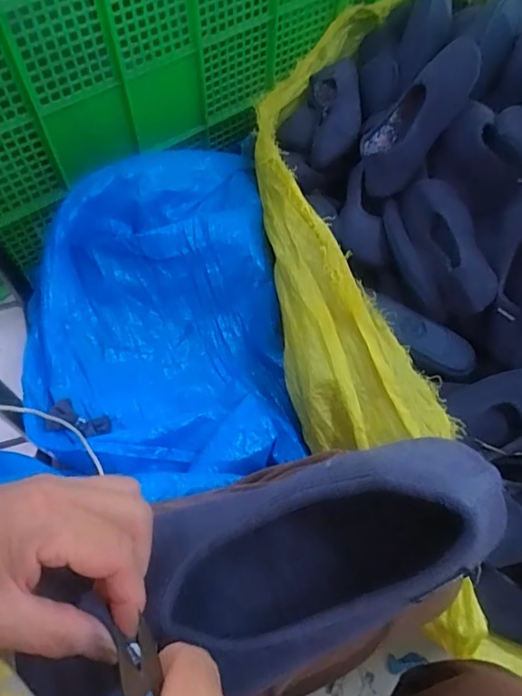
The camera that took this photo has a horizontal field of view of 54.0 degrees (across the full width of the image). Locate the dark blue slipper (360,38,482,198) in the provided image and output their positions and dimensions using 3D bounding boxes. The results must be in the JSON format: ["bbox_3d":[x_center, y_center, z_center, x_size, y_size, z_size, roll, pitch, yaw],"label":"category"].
[{"bbox_3d":[0.235,-0.363,0.792,0.112,0.057,0.257,39,101,18],"label":"dark blue slipper"}]

